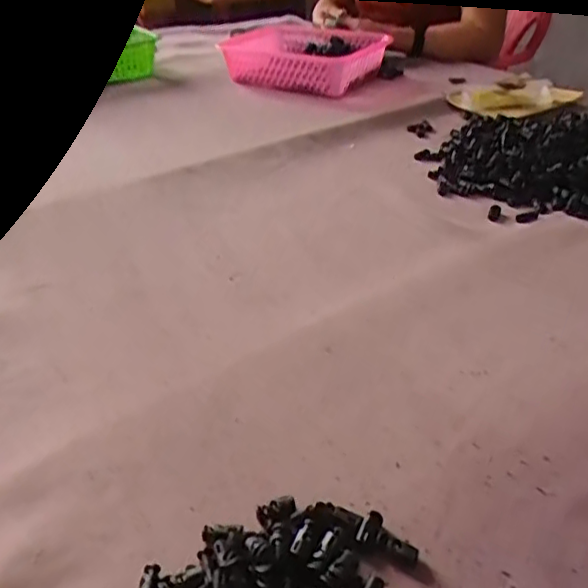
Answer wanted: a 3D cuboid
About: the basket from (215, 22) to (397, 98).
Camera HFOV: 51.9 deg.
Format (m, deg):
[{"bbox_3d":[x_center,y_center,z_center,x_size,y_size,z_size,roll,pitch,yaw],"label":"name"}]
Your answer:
[{"bbox_3d":[0.029,-0.447,1.158,0.264,0.087,0.200,23,43,31],"label":"basket"}]

